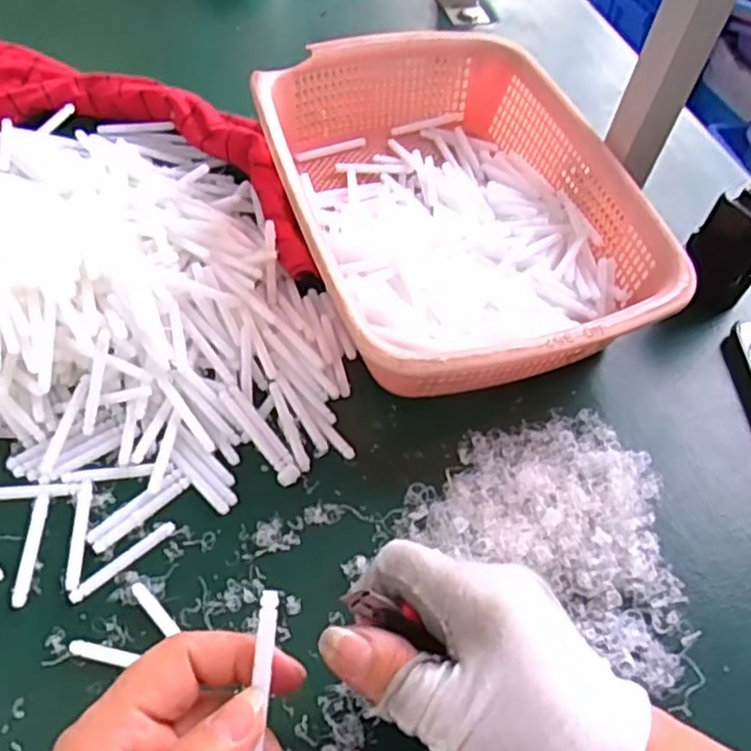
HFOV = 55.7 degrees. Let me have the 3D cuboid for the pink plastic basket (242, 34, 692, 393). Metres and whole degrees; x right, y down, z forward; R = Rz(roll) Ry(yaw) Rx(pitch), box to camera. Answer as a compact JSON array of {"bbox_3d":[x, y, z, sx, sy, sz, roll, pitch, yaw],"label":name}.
[{"bbox_3d":[0.050,-0.113,0.486,0.213,0.073,0.290,-13,57,-15],"label":"pink plastic basket"}]

